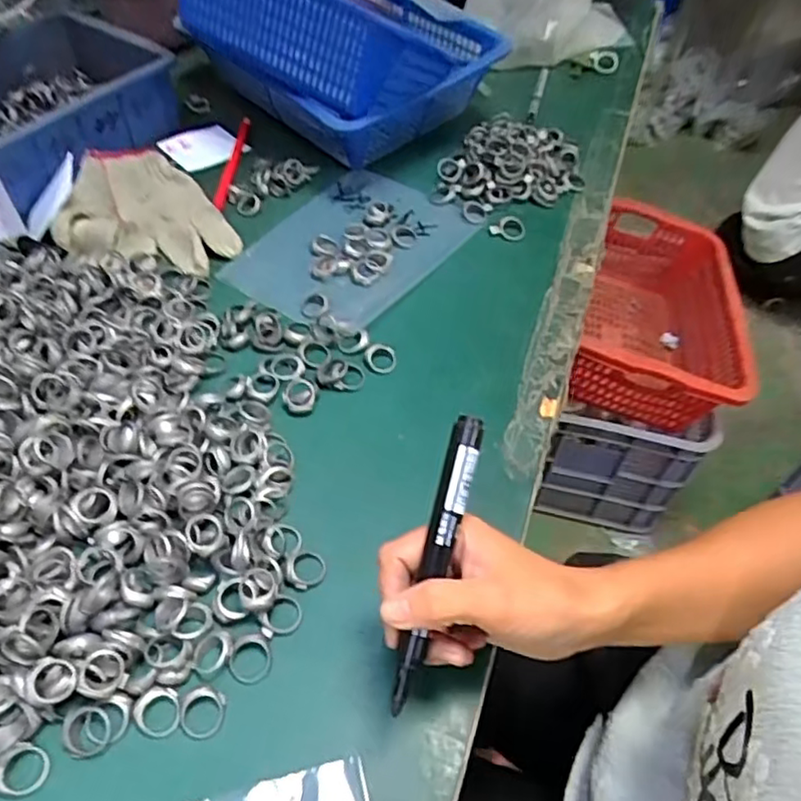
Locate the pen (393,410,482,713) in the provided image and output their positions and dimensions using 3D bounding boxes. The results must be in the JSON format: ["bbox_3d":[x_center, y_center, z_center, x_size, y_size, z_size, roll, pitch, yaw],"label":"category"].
[{"bbox_3d":[0.017,0.075,0.303,0.014,0.018,0.139,14,88,8],"label":"pen"}]

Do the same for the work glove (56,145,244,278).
[{"bbox_3d":[-0.238,-0.172,0.565,0.128,0.022,0.201,-28,59,-23],"label":"work glove"}]

